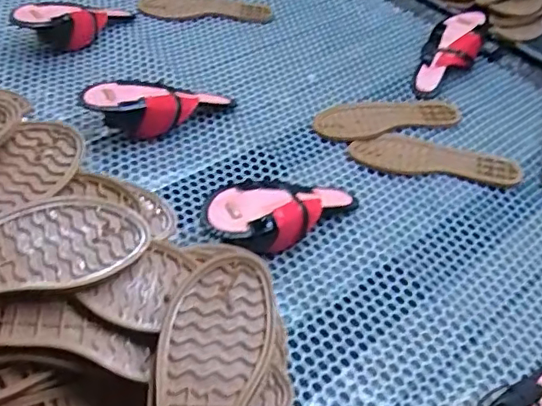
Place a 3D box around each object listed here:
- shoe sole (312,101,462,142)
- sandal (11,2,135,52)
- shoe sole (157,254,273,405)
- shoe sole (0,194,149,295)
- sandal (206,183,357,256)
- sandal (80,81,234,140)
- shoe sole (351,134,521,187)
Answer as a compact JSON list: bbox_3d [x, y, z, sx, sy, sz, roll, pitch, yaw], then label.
[{"bbox_3d":[0.184,-0.139,0.902,0.238,0.007,0.089,-7,50,-17],"label":"shoe sole"},{"bbox_3d":[-0.326,-0.301,0.962,0.072,0.067,0.219,34,36,24],"label":"sandal"},{"bbox_3d":[-0.053,0.153,0.433,0.081,0.011,0.246,17,58,-6],"label":"shoe sole"},{"bbox_3d":[-0.217,0.044,0.453,0.251,0.009,0.083,-17,61,-38],"label":"shoe sole"},{"bbox_3d":[0.013,0.015,0.706,0.224,0.054,0.080,-10,46,-40],"label":"sandal"},{"bbox_3d":[-0.155,-0.147,0.823,0.216,0.084,0.071,-19,52,-19],"label":"sandal"},{"bbox_3d":[0.240,-0.066,0.840,0.240,0.009,0.084,9,47,-2],"label":"shoe sole"}]

